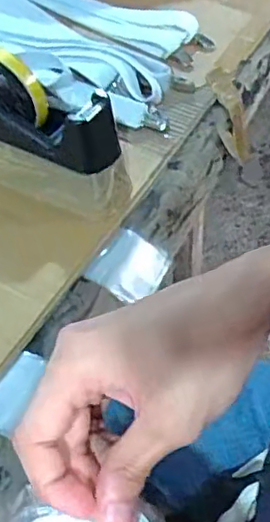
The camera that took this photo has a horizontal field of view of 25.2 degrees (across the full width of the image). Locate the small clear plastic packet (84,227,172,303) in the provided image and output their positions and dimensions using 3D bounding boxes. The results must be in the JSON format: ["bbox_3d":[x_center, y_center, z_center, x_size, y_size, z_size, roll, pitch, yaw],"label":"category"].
[{"bbox_3d":[-0.004,0.005,0.542,0.060,0.008,0.065,37,58,0],"label":"small clear plastic packet"}]

